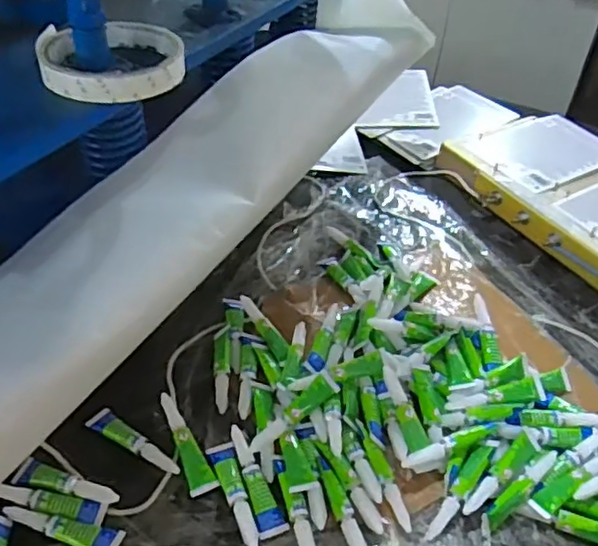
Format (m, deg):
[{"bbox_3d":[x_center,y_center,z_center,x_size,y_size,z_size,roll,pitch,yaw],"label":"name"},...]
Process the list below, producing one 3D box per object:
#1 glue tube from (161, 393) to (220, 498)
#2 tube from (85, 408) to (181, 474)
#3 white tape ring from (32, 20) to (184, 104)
[{"bbox_3d":[-0.081,0.123,0.456,0.019,0.015,0.079,-15,45,-20],"label":"glue tube"},{"bbox_3d":[-0.121,0.123,0.456,0.081,0.009,0.017,25,46,22],"label":"tube"},{"bbox_3d":[-0.119,-0.136,0.397,0.086,0.016,0.086,3,42,-2],"label":"white tape ring"}]

